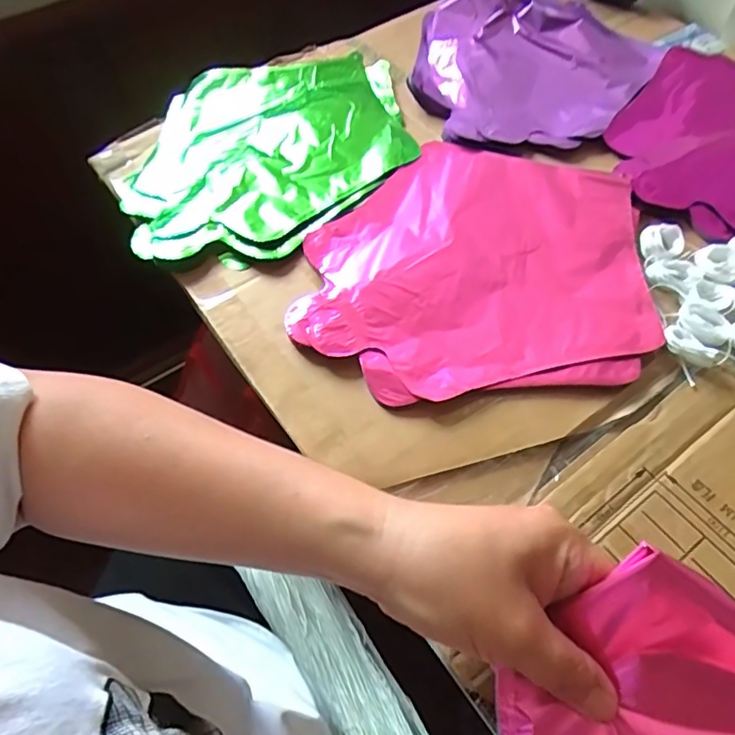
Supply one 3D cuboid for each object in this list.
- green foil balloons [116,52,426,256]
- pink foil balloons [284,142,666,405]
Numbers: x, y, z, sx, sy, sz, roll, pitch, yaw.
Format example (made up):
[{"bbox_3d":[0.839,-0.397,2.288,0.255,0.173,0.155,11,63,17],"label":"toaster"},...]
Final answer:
[{"bbox_3d":[-0.085,-0.190,0.495,0.237,0.029,0.255,-9,57,-3],"label":"green foil balloons"},{"bbox_3d":[0.075,-0.080,0.406,0.230,0.010,0.235,3,58,5],"label":"pink foil balloons"}]

